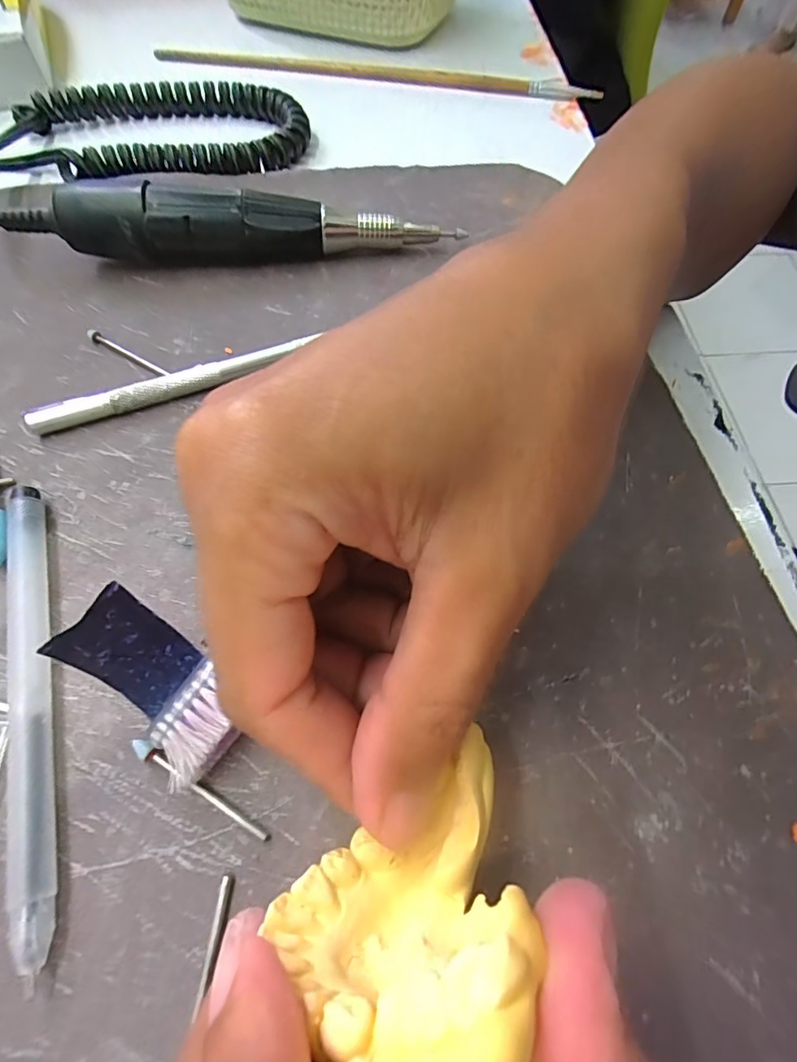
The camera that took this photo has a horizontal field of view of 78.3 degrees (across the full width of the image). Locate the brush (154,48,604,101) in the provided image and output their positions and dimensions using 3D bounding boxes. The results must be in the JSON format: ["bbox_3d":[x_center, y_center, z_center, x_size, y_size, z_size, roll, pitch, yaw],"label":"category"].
[{"bbox_3d":[-0.015,-0.279,0.295,0.269,0.006,0.014,8,63,3],"label":"brush"}]

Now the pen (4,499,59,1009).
[{"bbox_3d":[-0.098,0.041,0.132,0.008,0.009,0.124,-17,65,-9],"label":"pen"}]

